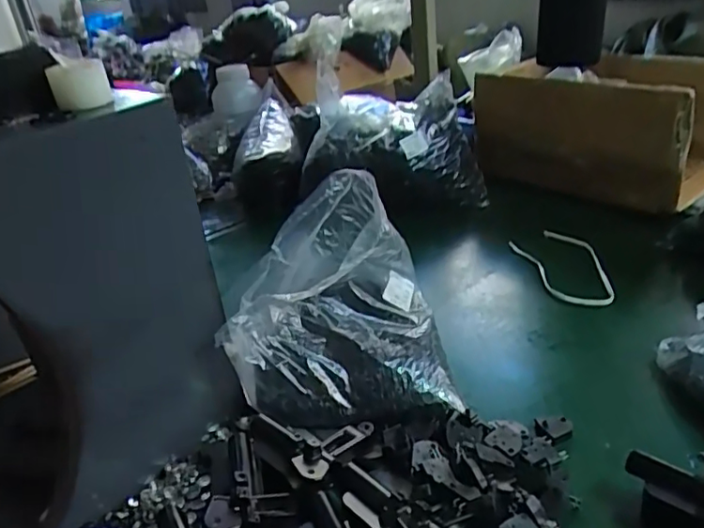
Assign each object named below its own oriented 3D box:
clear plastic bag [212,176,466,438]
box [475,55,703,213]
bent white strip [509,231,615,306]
[{"bbox_3d":[-0.016,0.037,0.502,0.180,0.195,0.123,-7,28,-1],"label":"clear plastic bag"},{"bbox_3d":[0.410,-0.227,0.928,0.282,0.169,0.337,-29,35,-35],"label":"box"},{"bbox_3d":[0.261,0.000,0.706,0.084,0.018,0.164,-11,28,-7],"label":"bent white strip"}]

